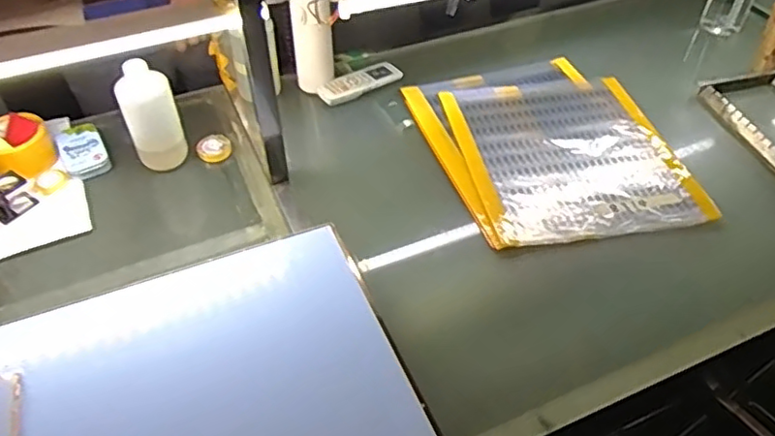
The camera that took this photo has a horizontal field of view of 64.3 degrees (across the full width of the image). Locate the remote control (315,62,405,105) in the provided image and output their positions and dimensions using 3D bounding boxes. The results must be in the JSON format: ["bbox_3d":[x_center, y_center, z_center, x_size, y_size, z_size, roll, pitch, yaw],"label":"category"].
[{"bbox_3d":[-0.050,-0.246,1.110,0.166,0.025,0.051,-32,54,-27],"label":"remote control"}]

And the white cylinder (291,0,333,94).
[{"bbox_3d":[-0.127,-0.300,1.062,0.062,0.166,0.055,-2,46,-2],"label":"white cylinder"}]

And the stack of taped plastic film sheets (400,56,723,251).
[{"bbox_3d":[0.265,-0.127,1.025,0.378,0.016,0.454,-10,47,-12],"label":"stack of taped plastic film sheets"}]

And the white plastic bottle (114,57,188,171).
[{"bbox_3d":[-0.355,-0.147,0.930,0.072,0.171,0.071,-20,50,-19],"label":"white plastic bottle"}]

